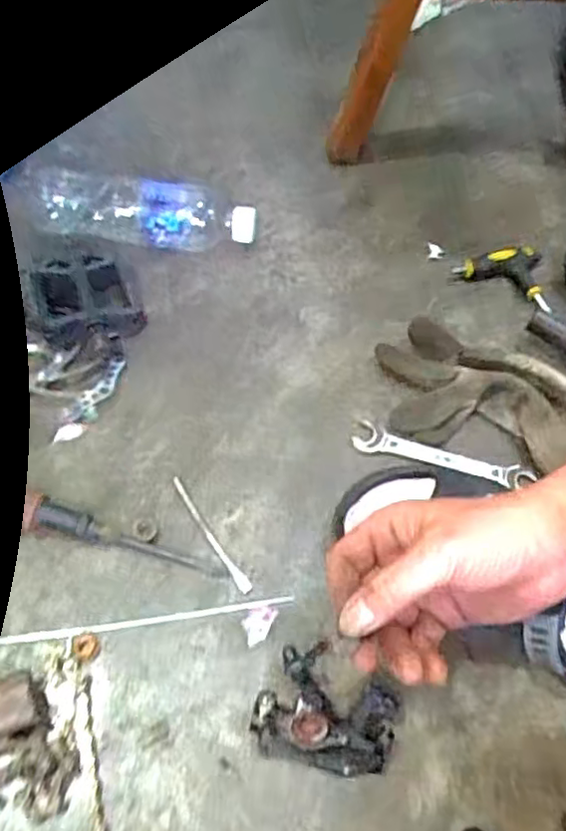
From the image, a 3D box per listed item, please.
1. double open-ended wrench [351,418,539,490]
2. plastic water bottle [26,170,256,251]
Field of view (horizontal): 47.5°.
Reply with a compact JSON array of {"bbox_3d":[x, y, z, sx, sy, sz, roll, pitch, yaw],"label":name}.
[{"bbox_3d":[0.132,0.033,0.529,0.144,0.004,0.029,16,58,7],"label":"double open-ended wrench"},{"bbox_3d":[-0.138,-0.194,0.622,0.206,0.057,0.065,6,58,0],"label":"plastic water bottle"}]

